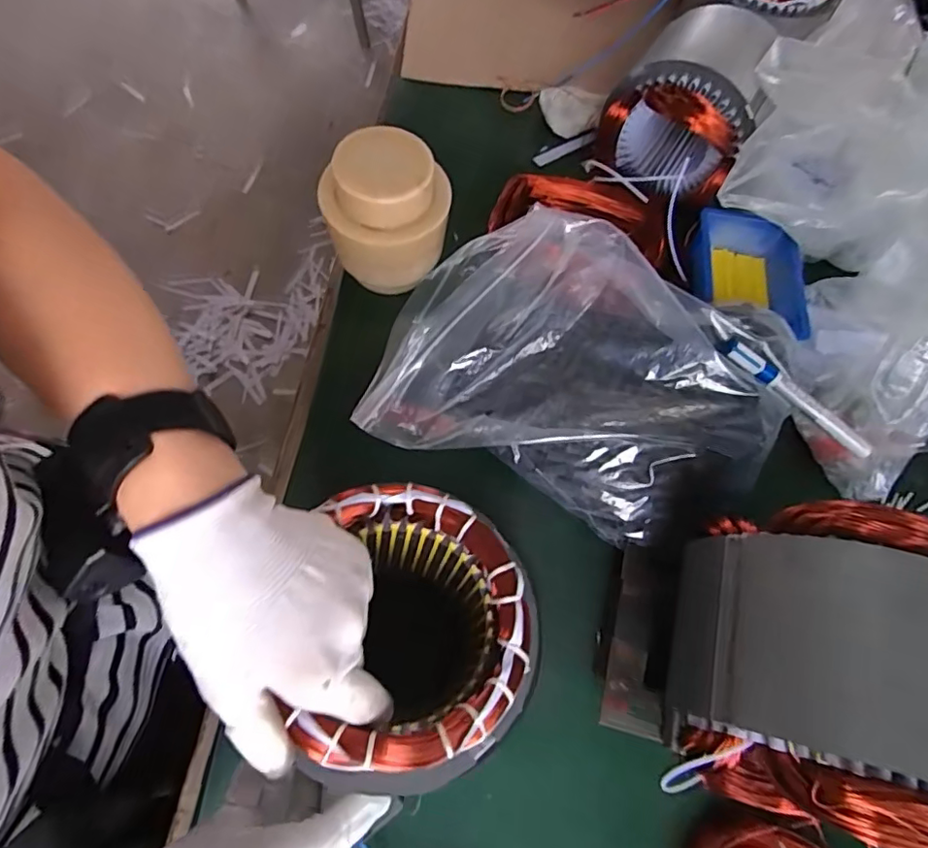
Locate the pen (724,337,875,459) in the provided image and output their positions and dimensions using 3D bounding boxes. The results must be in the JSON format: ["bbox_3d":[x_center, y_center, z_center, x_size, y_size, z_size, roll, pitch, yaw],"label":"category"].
[{"bbox_3d":[0.266,-0.020,0.447,0.141,0.011,0.019,36,69,-6],"label":"pen"}]

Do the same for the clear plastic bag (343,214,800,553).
[{"bbox_3d":[0.101,-0.043,0.445,0.299,0.088,0.218,23,68,6],"label":"clear plastic bag"}]

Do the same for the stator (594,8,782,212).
[{"bbox_3d":[0.218,-0.328,0.558,0.139,0.116,0.144,22,68,6],"label":"stator"}]

